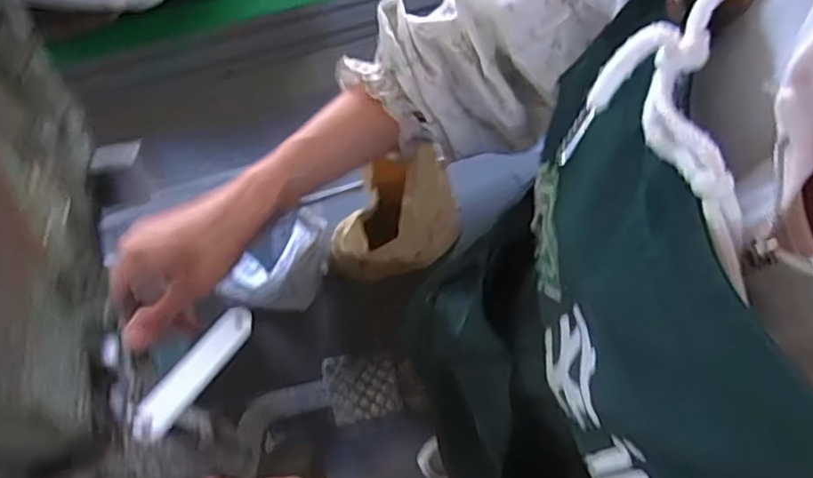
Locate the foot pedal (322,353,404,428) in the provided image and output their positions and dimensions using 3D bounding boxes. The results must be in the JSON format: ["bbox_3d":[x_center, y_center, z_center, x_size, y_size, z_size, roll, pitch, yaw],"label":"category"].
[{"bbox_3d":[-0.086,0.293,1.262,0.146,0.017,0.127,-6,65,-25],"label":"foot pedal"}]

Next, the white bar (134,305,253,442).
[{"bbox_3d":[-0.120,0.074,0.363,0.020,0.009,0.091,30,52,9],"label":"white bar"}]

